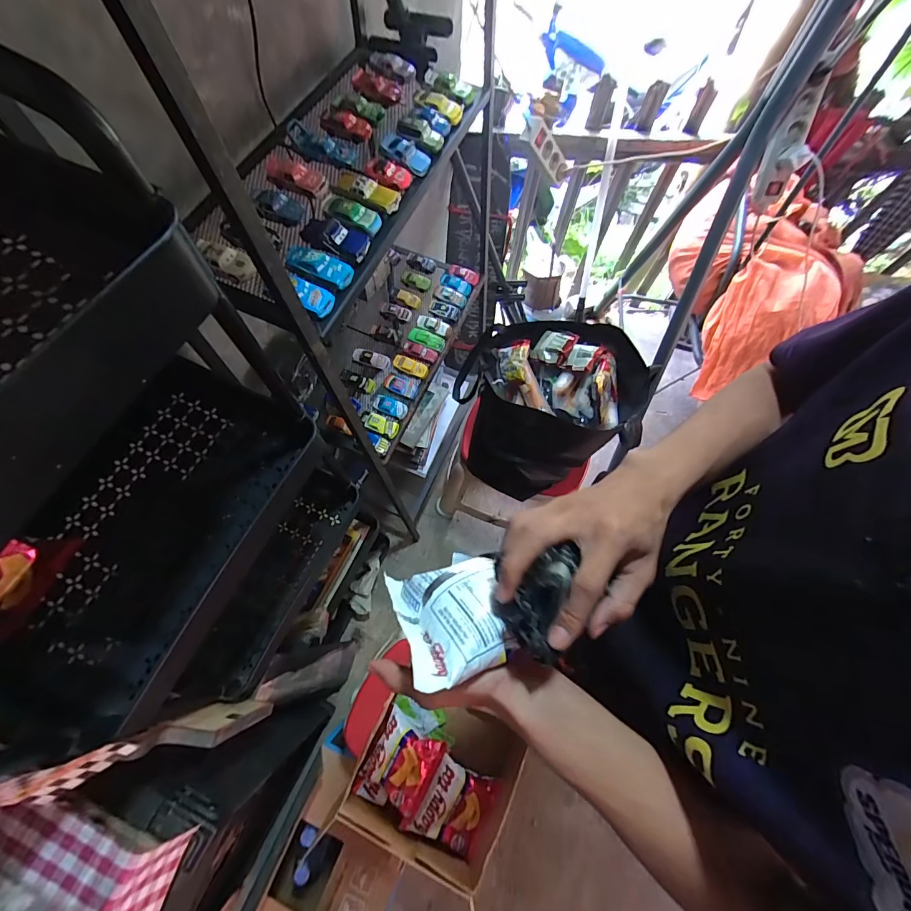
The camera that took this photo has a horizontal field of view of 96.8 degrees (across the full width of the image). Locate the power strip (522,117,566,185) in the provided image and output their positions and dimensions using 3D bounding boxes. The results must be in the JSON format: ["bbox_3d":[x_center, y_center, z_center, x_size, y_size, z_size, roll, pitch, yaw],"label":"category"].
[{"bbox_3d":[0.227,-0.744,0.997,0.051,0.223,0.028,-39,70,27],"label":"power strip"}]

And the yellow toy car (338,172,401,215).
[{"bbox_3d":[-0.118,-0.353,0.534,0.090,0.023,0.038,23,69,6],"label":"yellow toy car"}]

